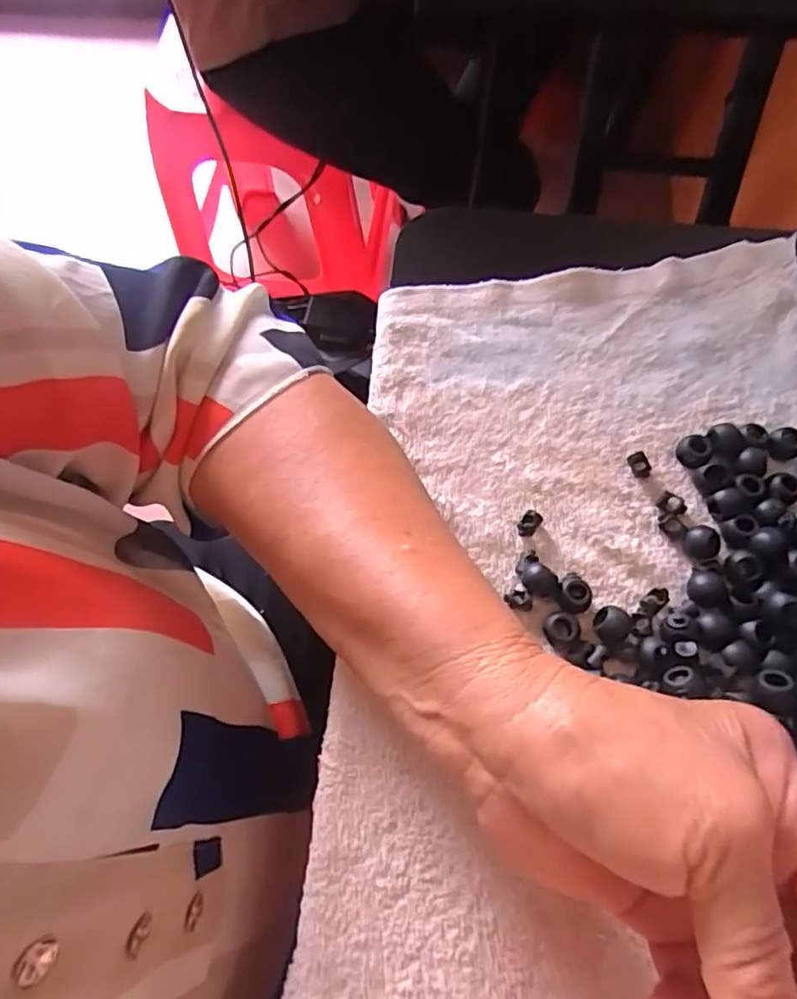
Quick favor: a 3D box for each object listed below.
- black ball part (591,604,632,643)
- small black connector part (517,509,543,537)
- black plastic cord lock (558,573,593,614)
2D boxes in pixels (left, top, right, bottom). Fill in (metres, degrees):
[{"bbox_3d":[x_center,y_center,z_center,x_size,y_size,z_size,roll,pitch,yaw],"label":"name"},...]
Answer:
[{"bbox_3d":[0.091,0.054,0.263,0.017,0.011,0.015,-9,69,-1],"label":"black ball part"},{"bbox_3d":[0.061,0.011,0.284,0.008,0.005,0.013,33,74,13],"label":"small black connector part"},{"bbox_3d":[0.077,0.042,0.269,0.014,0.010,0.016,2,69,3],"label":"black plastic cord lock"}]

